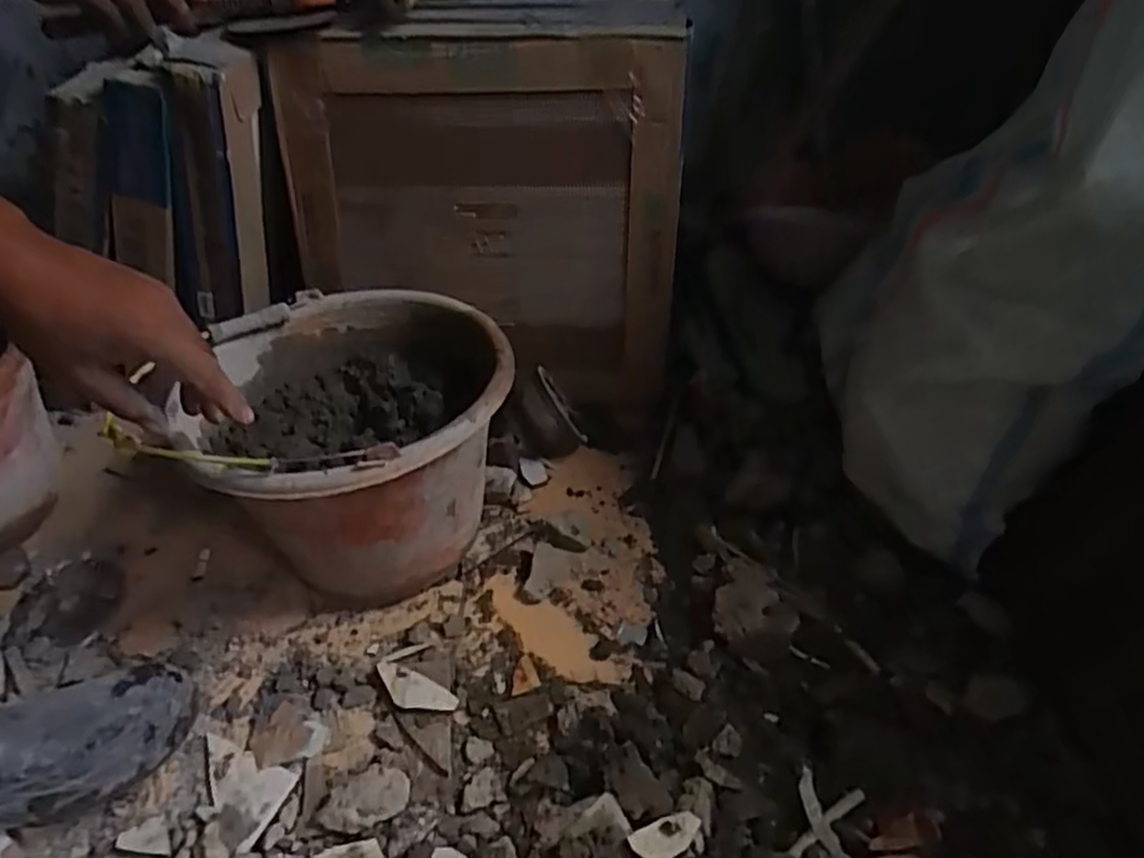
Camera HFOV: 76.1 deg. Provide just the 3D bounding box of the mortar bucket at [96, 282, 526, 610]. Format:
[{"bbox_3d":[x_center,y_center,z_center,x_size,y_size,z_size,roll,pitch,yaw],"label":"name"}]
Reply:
[{"bbox_3d":[-0.186,0.036,0.676,0.258,0.222,0.263,0,42,0],"label":"mortar bucket"}]

